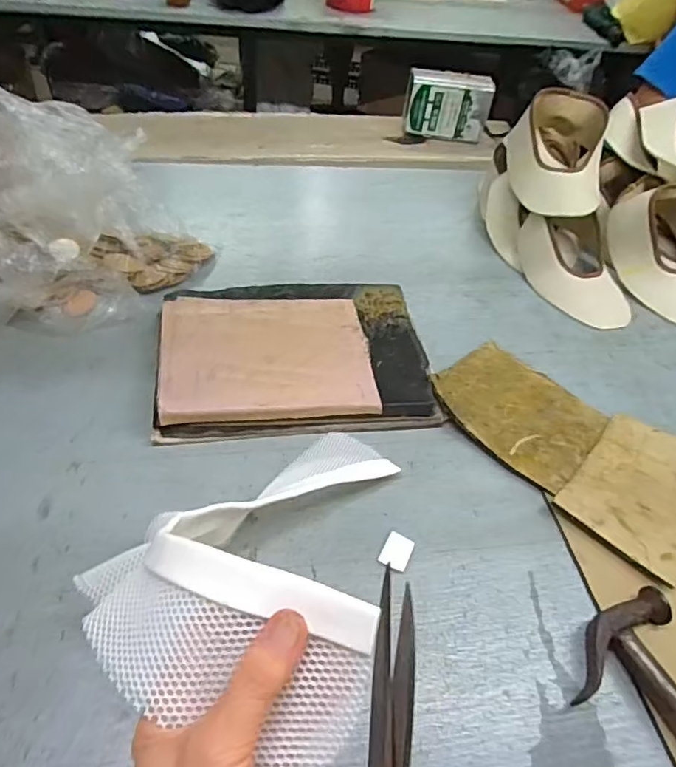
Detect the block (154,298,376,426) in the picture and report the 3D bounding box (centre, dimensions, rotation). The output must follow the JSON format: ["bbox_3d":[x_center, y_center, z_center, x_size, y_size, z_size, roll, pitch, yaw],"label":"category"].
[{"bbox_3d":[-0.077,-0.033,0.591,0.220,0.015,0.170,-4,48,-10],"label":"block"}]

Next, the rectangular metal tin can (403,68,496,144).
[{"bbox_3d":[0.306,-0.785,1.545,0.236,0.173,0.102,4,48,-4],"label":"rectangular metal tin can"}]

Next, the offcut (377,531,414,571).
[{"bbox_3d":[0.054,0.153,0.492,0.025,0.007,0.032,23,49,12],"label":"offcut"}]

